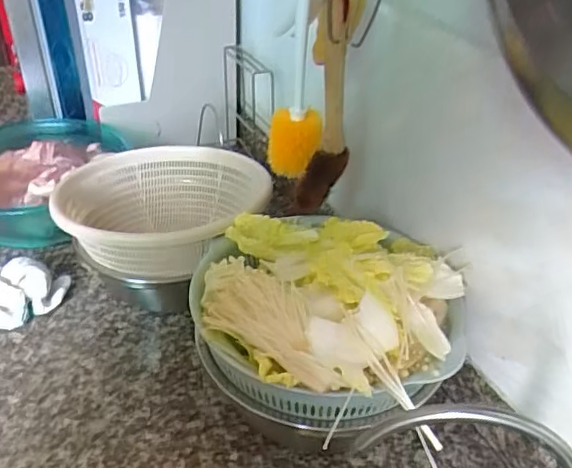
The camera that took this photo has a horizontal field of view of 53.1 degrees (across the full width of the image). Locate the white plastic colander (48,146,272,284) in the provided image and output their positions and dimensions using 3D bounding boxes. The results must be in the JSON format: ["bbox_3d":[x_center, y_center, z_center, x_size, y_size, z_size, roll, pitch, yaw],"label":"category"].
[{"bbox_3d":[-0.163,-0.029,0.743,0.241,0.118,0.261,3,36,5],"label":"white plastic colander"}]

